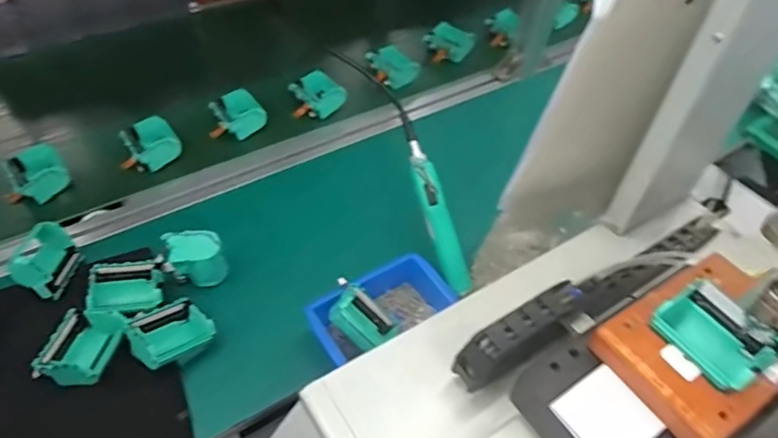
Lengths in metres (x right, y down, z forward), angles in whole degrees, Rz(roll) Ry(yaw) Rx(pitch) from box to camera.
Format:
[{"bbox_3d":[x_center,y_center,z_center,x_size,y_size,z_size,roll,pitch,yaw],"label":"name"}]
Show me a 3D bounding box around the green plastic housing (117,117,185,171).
[{"bbox_3d":[-0.331,-0.096,0.774,0.078,0.052,0.071,-19,53,-20],"label":"green plastic housing"}]

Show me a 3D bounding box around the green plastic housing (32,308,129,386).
[{"bbox_3d":[-0.301,0.125,0.552,0.061,0.034,0.073,13,49,7],"label":"green plastic housing"}]

